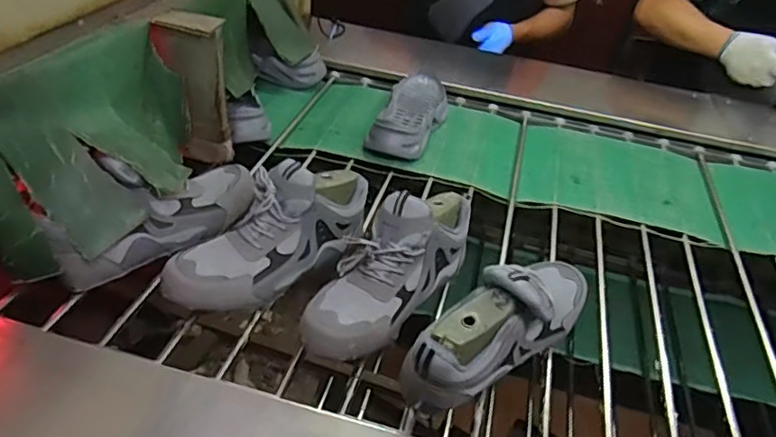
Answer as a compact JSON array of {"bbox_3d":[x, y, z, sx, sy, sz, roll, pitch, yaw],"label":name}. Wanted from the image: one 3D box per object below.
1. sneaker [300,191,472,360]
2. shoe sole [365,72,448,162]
[{"bbox_3d":[0.009,0.055,0.678,0.093,0.113,0.272,32,60,26],"label":"sneaker"},{"bbox_3d":[0.044,-0.195,1.086,0.115,0.068,0.310,13,39,8],"label":"shoe sole"}]

